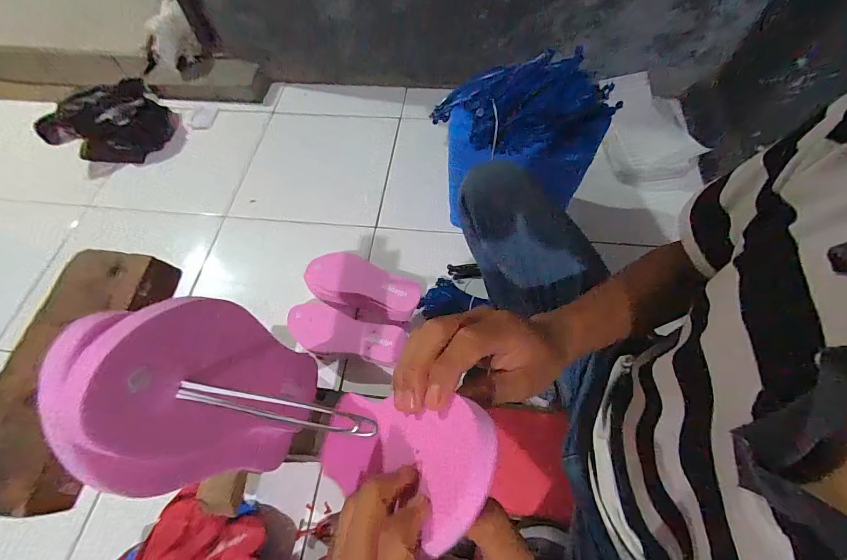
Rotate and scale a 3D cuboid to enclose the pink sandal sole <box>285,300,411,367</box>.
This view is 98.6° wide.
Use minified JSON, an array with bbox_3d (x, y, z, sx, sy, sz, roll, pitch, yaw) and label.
[{"bbox_3d":[-0.155,0.107,0.719,0.231,0.033,0.093,16,65,10],"label":"pink sandal sole"}]

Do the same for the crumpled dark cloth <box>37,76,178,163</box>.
[{"bbox_3d":[-0.898,-0.446,1.049,0.290,0.141,0.180,-31,66,-13],"label":"crumpled dark cloth"}]

